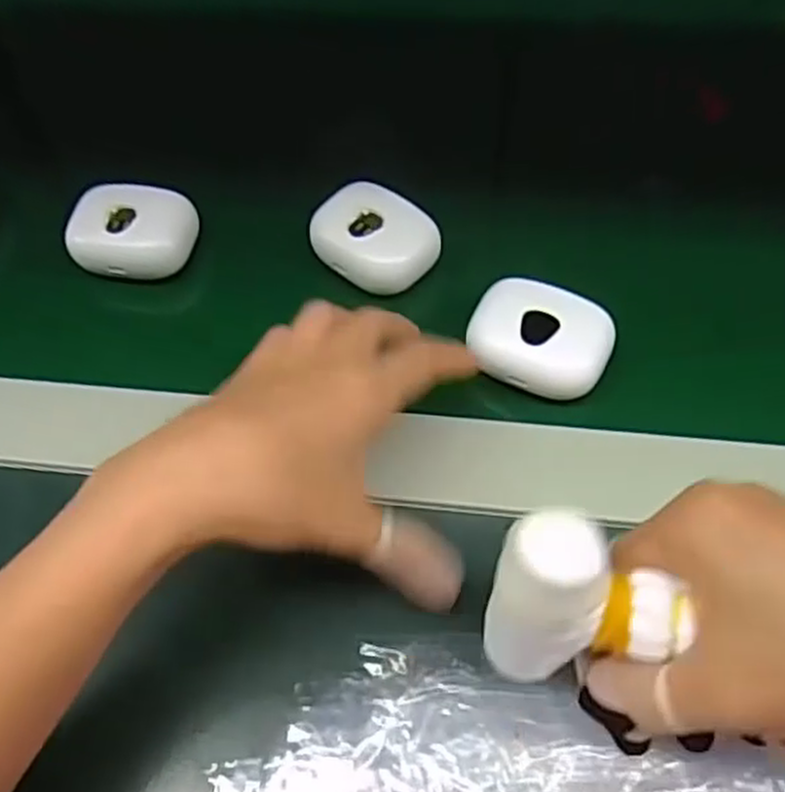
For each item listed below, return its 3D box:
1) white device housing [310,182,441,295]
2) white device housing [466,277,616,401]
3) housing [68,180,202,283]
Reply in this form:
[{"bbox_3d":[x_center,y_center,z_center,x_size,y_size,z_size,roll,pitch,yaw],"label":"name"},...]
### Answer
[{"bbox_3d":[-0.009,-0.075,0.365,0.053,0.021,0.045,38,66,24],"label":"white device housing"},{"bbox_3d":[0.062,-0.025,0.328,0.058,0.017,0.043,19,61,16],"label":"white device housing"},{"bbox_3d":[-0.127,-0.080,0.376,0.053,0.023,0.044,9,58,9],"label":"housing"}]

